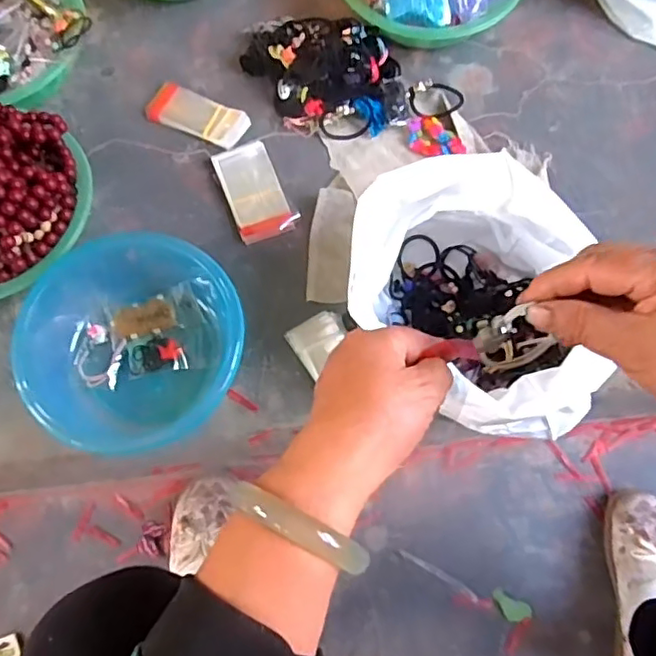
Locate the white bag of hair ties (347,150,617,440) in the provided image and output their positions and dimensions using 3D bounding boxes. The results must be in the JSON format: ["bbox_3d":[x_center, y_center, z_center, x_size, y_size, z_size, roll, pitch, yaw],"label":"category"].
[{"bbox_3d":[0.136,-0.028,0.604,0.221,0.155,0.239,-6,70,-1],"label":"white bag of hair ties"}]

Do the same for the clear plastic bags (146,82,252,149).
[{"bbox_3d":[-0.163,-0.266,0.765,0.122,0.022,0.053,23,72,9],"label":"clear plastic bags"}]

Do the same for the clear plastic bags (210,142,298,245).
[{"bbox_3d":[-0.088,-0.161,0.725,0.066,0.019,0.127,-20,71,-6],"label":"clear plastic bags"}]

